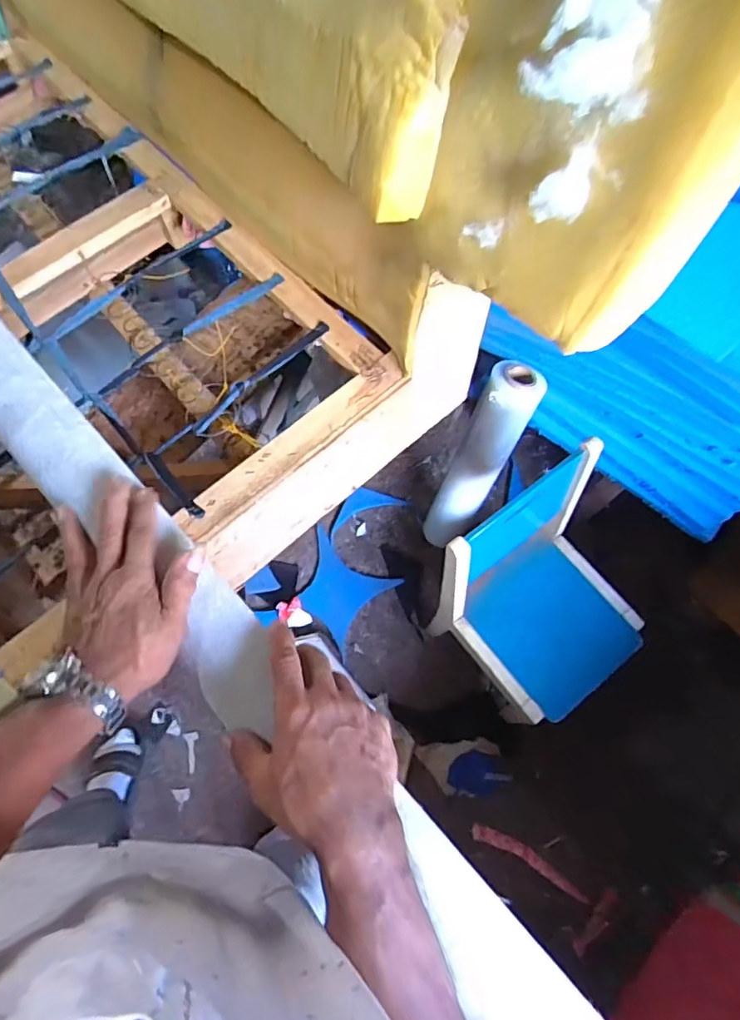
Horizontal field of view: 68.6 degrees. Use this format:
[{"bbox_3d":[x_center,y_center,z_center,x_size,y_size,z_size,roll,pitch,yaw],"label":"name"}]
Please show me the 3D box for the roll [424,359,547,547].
[{"bbox_3d":[0.226,-0.084,1.175,0.103,0.495,0.101,9,47,-10],"label":"roll"}]

